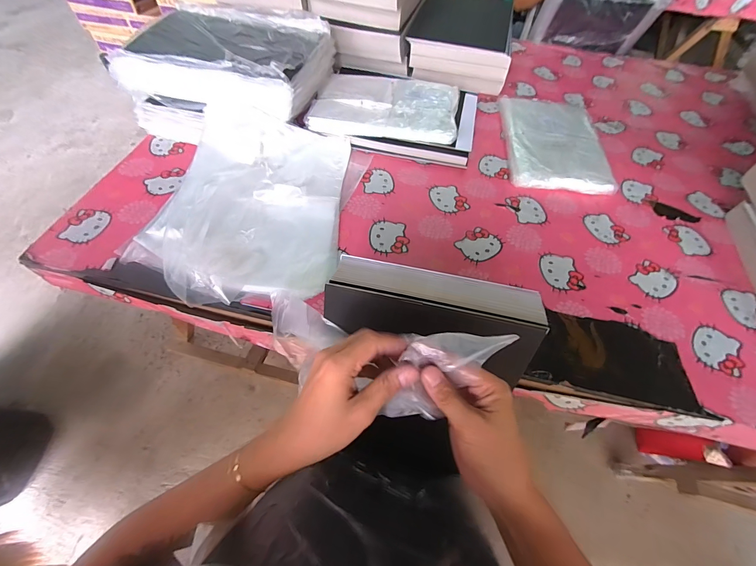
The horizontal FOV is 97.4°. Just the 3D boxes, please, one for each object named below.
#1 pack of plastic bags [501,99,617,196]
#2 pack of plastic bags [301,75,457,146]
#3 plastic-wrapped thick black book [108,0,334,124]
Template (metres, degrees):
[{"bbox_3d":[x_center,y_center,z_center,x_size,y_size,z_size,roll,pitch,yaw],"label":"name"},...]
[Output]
[{"bbox_3d":[0.416,-0.339,0.790,0.215,0.039,0.341,7,57,1],"label":"pack of plastic bags"},{"bbox_3d":[0.022,-0.422,0.785,0.321,0.029,0.222,8,57,2],"label":"pack of plastic bags"},{"bbox_3d":[-0.325,-0.510,0.754,0.382,0.085,0.338,13,57,5],"label":"plastic-wrapped thick black book"}]

